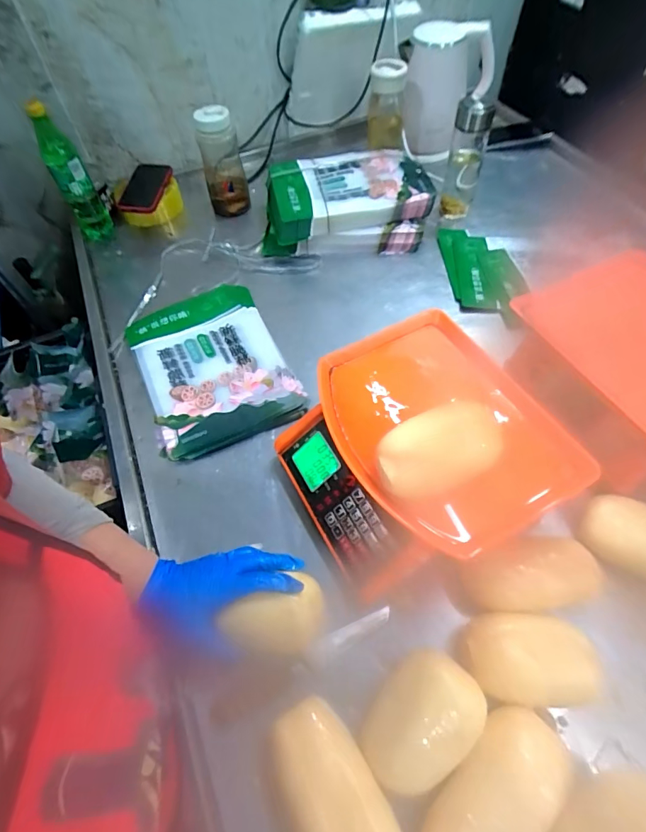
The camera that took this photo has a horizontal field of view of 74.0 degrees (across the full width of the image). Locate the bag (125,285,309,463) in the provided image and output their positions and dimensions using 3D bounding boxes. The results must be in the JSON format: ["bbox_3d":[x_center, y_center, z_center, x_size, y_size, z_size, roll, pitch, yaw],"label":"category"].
[{"bbox_3d":[-0.178,-0.082,0.685,0.214,0.027,0.295,-23,58,-11],"label":"bag"}]

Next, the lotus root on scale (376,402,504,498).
[{"bbox_3d":[0.115,0.035,0.433,0.115,0.060,0.065,-14,57,-5],"label":"lotus root on scale"}]

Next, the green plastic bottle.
[{"bbox_3d":[-0.471,-0.445,0.802,0.064,0.238,0.057,-29,60,-14],"label":"green plastic bottle"}]

